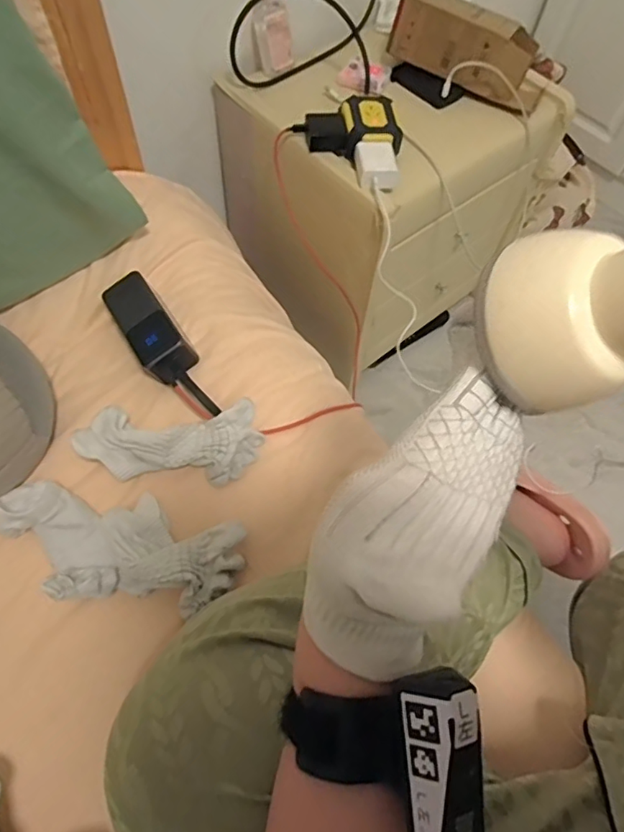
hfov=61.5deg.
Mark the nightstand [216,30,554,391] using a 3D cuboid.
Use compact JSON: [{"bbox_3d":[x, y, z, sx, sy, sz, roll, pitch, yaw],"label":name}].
[{"bbox_3d":[0.150,-0.429,1.020,0.528,0.471,0.413,-30,67,-18],"label":"nightstand"}]

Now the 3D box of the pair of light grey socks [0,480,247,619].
[{"bbox_3d":[-0.182,0.118,0.481,0.233,0.039,0.102,11,62,3],"label":"pair of light grey socks"}]

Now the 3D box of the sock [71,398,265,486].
[{"bbox_3d":[-0.143,0.029,0.530,0.177,0.047,0.075,-8,62,-7],"label":"sock"}]

